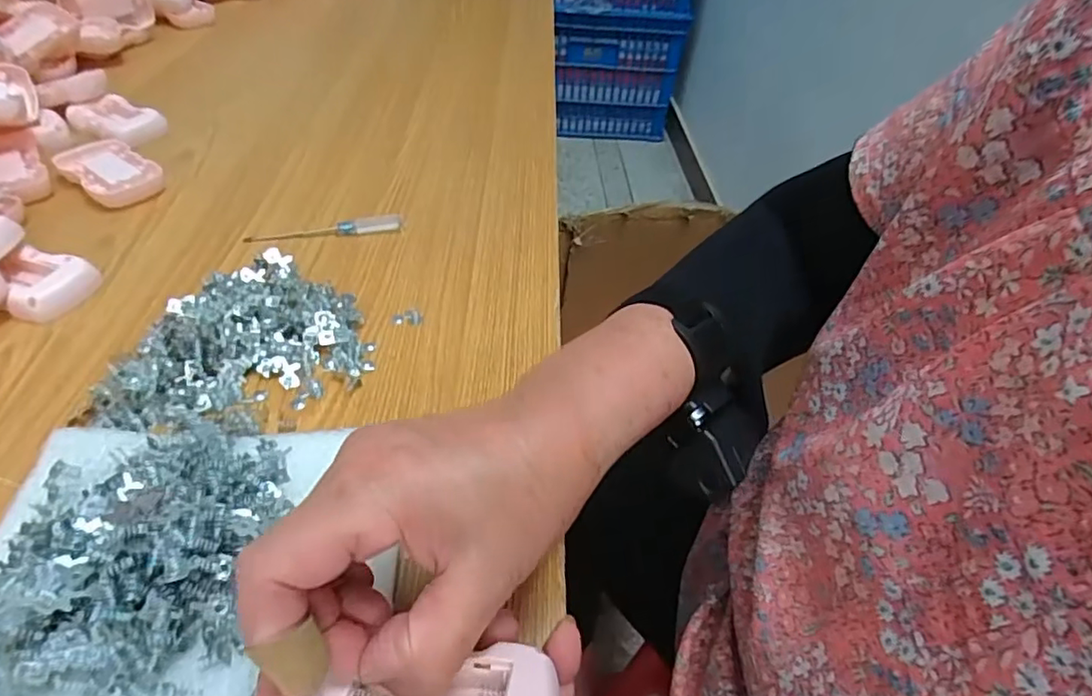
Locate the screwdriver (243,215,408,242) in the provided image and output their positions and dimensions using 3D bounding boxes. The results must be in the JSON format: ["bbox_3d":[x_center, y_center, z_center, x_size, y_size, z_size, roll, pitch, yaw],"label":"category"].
[{"bbox_3d":[-0.173,-0.095,0.476,0.119,0.013,0.011,-4,46,-11],"label":"screwdriver"}]

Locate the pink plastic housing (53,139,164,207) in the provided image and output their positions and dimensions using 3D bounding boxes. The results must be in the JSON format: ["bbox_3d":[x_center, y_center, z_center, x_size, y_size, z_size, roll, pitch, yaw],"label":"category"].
[{"bbox_3d":[-0.361,-0.147,0.499,0.089,0.016,0.051,30,49,21],"label":"pink plastic housing"}]

